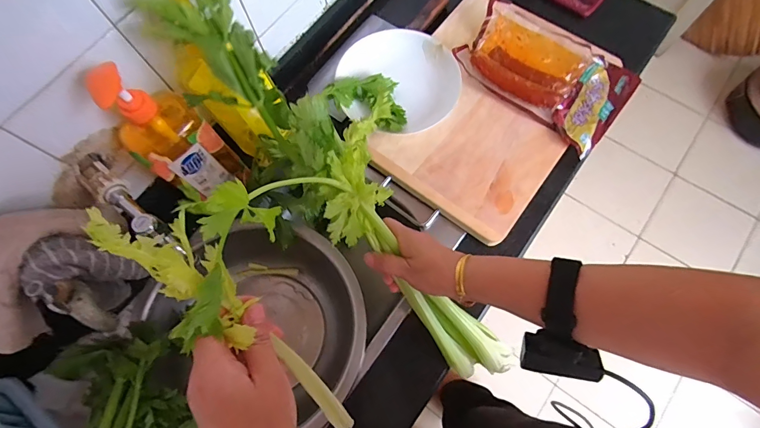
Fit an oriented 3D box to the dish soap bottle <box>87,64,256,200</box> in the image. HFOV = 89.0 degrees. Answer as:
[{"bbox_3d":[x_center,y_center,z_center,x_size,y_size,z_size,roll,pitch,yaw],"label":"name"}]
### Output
[{"bbox_3d":[-0.264,-0.100,0.500,0.100,0.236,0.088,-42,74,-13],"label":"dish soap bottle"}]

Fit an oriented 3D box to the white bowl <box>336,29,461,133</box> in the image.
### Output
[{"bbox_3d":[0.029,-0.225,0.638,0.184,0.038,0.181,0,69,1],"label":"white bowl"}]

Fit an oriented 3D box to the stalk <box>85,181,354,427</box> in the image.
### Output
[{"bbox_3d":[-0.085,0.096,0.312,0.104,0.069,0.277,-35,112,-11],"label":"stalk"}]

